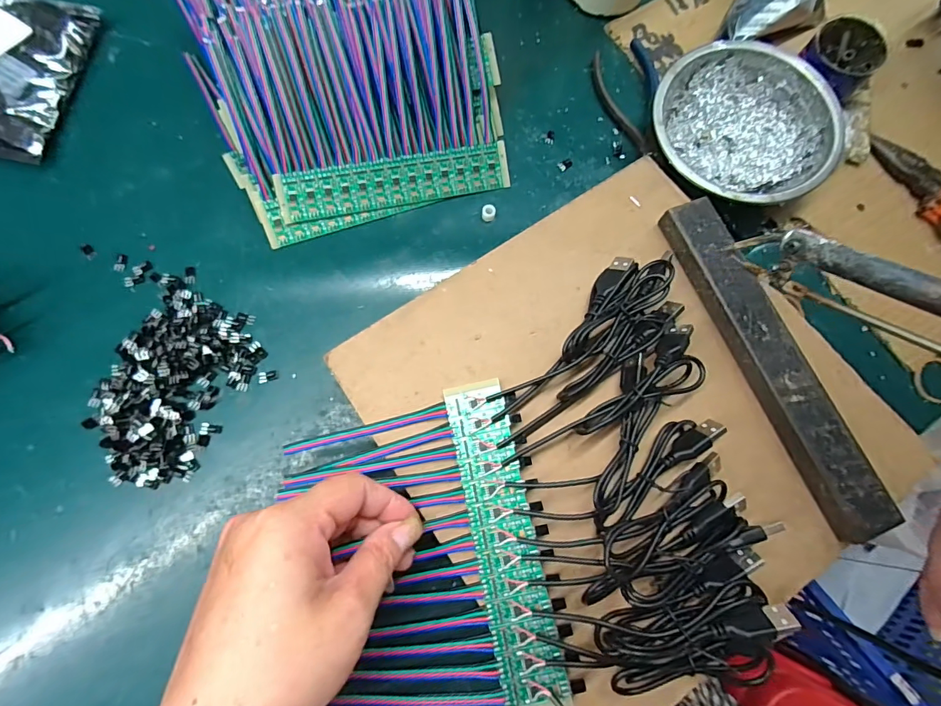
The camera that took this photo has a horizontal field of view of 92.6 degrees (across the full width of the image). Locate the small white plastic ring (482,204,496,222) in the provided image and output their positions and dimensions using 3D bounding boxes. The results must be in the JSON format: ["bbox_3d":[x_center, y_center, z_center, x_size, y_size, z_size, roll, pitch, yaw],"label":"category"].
[{"bbox_3d":[0.013,-0.103,0.330,0.010,0.009,0.008,-1,76,-5],"label":"small white plastic ring"}]

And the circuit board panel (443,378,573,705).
[{"bbox_3d":[0.018,0.095,0.236,0.033,0.007,0.163,-11,77,-7],"label":"circuit board panel"}]

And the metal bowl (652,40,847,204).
[{"bbox_3d":[0.194,-0.158,0.328,0.120,0.044,0.123,1,76,-4],"label":"metal bowl"}]

